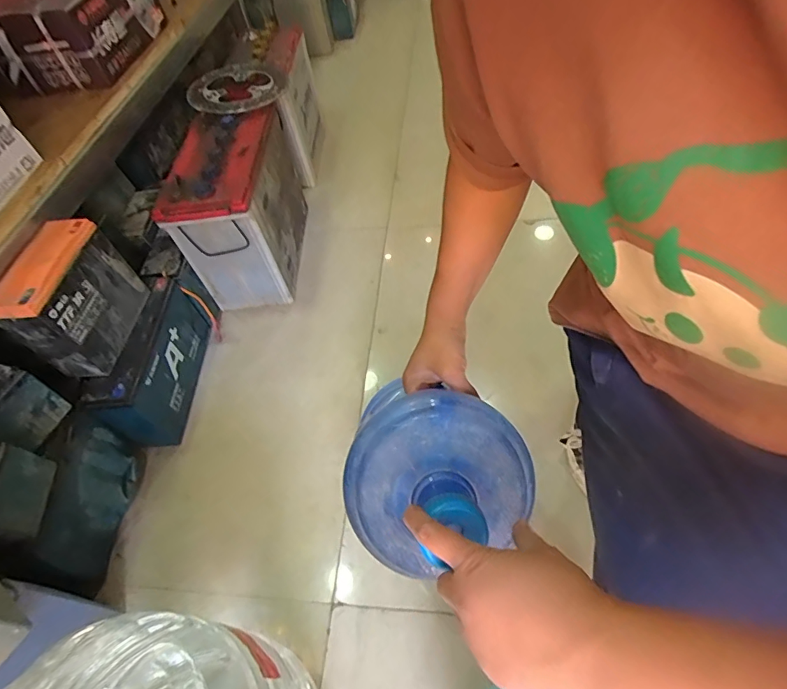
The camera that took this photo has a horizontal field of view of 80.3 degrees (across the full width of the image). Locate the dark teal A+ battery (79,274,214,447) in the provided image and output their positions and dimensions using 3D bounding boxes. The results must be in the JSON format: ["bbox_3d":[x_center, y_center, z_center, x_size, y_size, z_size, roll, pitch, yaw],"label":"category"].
[{"bbox_3d":[-0.425,0.024,0.836,0.076,0.164,0.289,-4,54,7],"label":"dark teal A+ battery"}]

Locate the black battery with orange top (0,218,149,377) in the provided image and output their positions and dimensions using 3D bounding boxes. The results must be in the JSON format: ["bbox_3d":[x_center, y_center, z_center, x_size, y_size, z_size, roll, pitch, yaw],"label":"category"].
[{"bbox_3d":[-0.480,-0.071,0.711,0.069,0.170,0.187,-2,54,8],"label":"black battery with orange top"}]

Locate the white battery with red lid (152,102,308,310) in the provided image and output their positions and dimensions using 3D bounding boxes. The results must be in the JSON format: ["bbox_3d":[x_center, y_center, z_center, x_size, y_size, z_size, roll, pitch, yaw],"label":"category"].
[{"bbox_3d":[-0.299,-0.289,0.988,0.162,0.302,0.369,-2,54,8],"label":"white battery with red lid"}]

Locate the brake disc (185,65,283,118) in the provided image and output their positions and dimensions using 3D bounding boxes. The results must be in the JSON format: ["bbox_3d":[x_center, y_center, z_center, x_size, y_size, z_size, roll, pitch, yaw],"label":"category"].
[{"bbox_3d":[-0.342,-0.554,1.008,0.194,0.030,0.196,-23,63,-15],"label":"brake disc"}]

